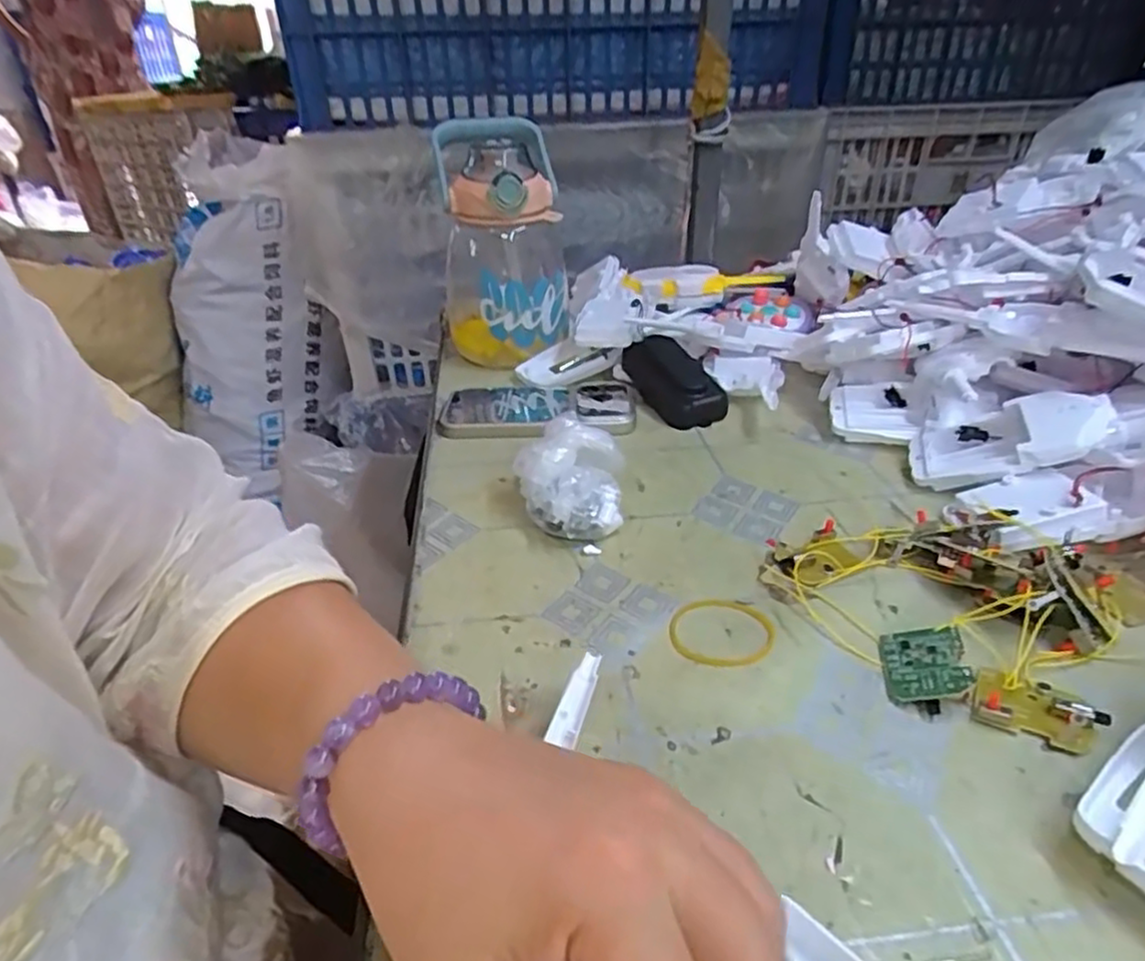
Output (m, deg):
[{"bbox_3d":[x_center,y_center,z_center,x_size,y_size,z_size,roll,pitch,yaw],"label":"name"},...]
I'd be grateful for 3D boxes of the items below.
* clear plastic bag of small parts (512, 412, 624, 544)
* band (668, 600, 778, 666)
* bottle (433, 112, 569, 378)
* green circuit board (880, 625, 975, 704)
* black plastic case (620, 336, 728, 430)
[{"bbox_3d":[0.001,-0.001,0.425,0.061,0.052,0.072,-25,38,-33],"label":"clear plastic bag of small parts"},{"bbox_3d":[0.073,0.073,0.343,0.050,0.004,0.048,7,32,14],"label":"band"},{"bbox_3d":[-0.063,-0.213,0.638,0.105,0.192,0.116,-4,31,-3],"label":"bottle"},{"bbox_3d":[0.157,0.081,0.315,0.034,0.004,0.040,-16,26,20],"label":"green circuit board"},{"bbox_3d":[0.084,-0.081,0.571,0.050,0.039,0.101,-13,33,-19],"label":"black plastic case"}]

